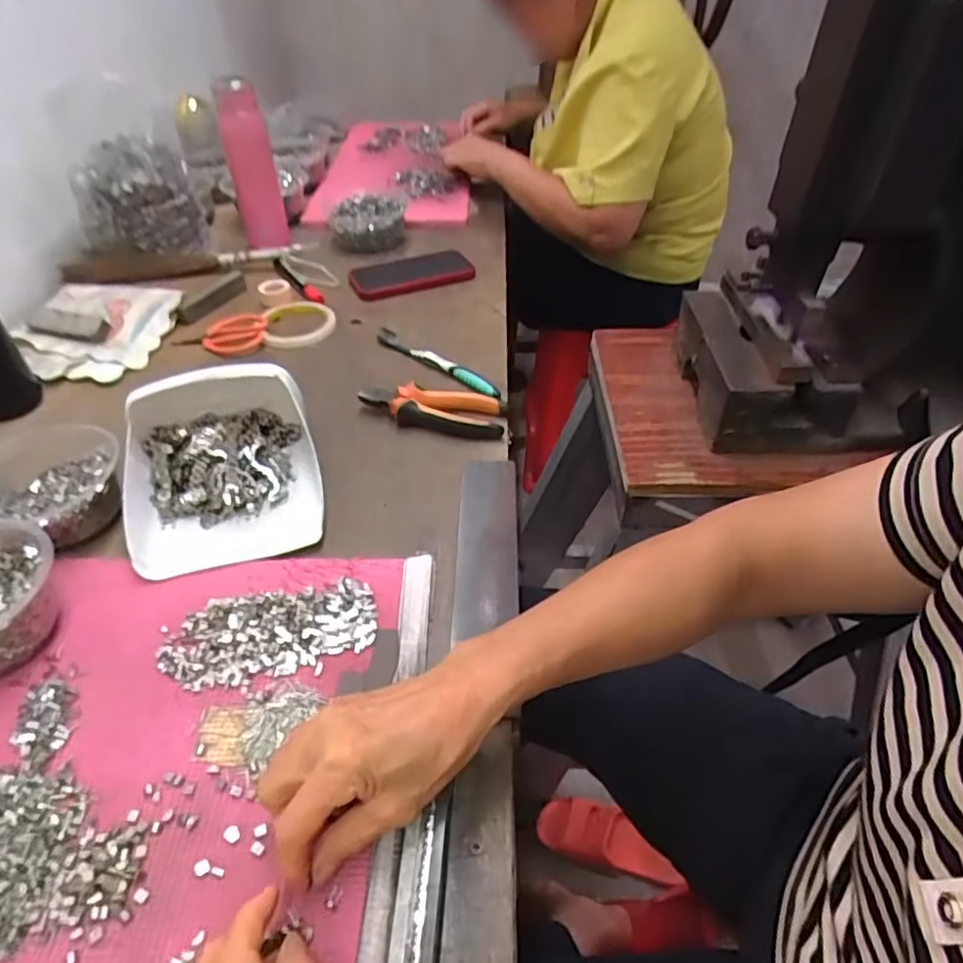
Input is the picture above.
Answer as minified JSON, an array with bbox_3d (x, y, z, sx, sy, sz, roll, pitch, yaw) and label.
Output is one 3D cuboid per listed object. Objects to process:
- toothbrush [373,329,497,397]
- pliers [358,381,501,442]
[{"bbox_3d":[-0.050,-0.133,0.698,0.183,0.025,0.015,31,52,28],"label":"toothbrush"},{"bbox_3d":[-0.051,-0.069,0.625,0.141,0.026,0.059,5,44,4],"label":"pliers"}]

